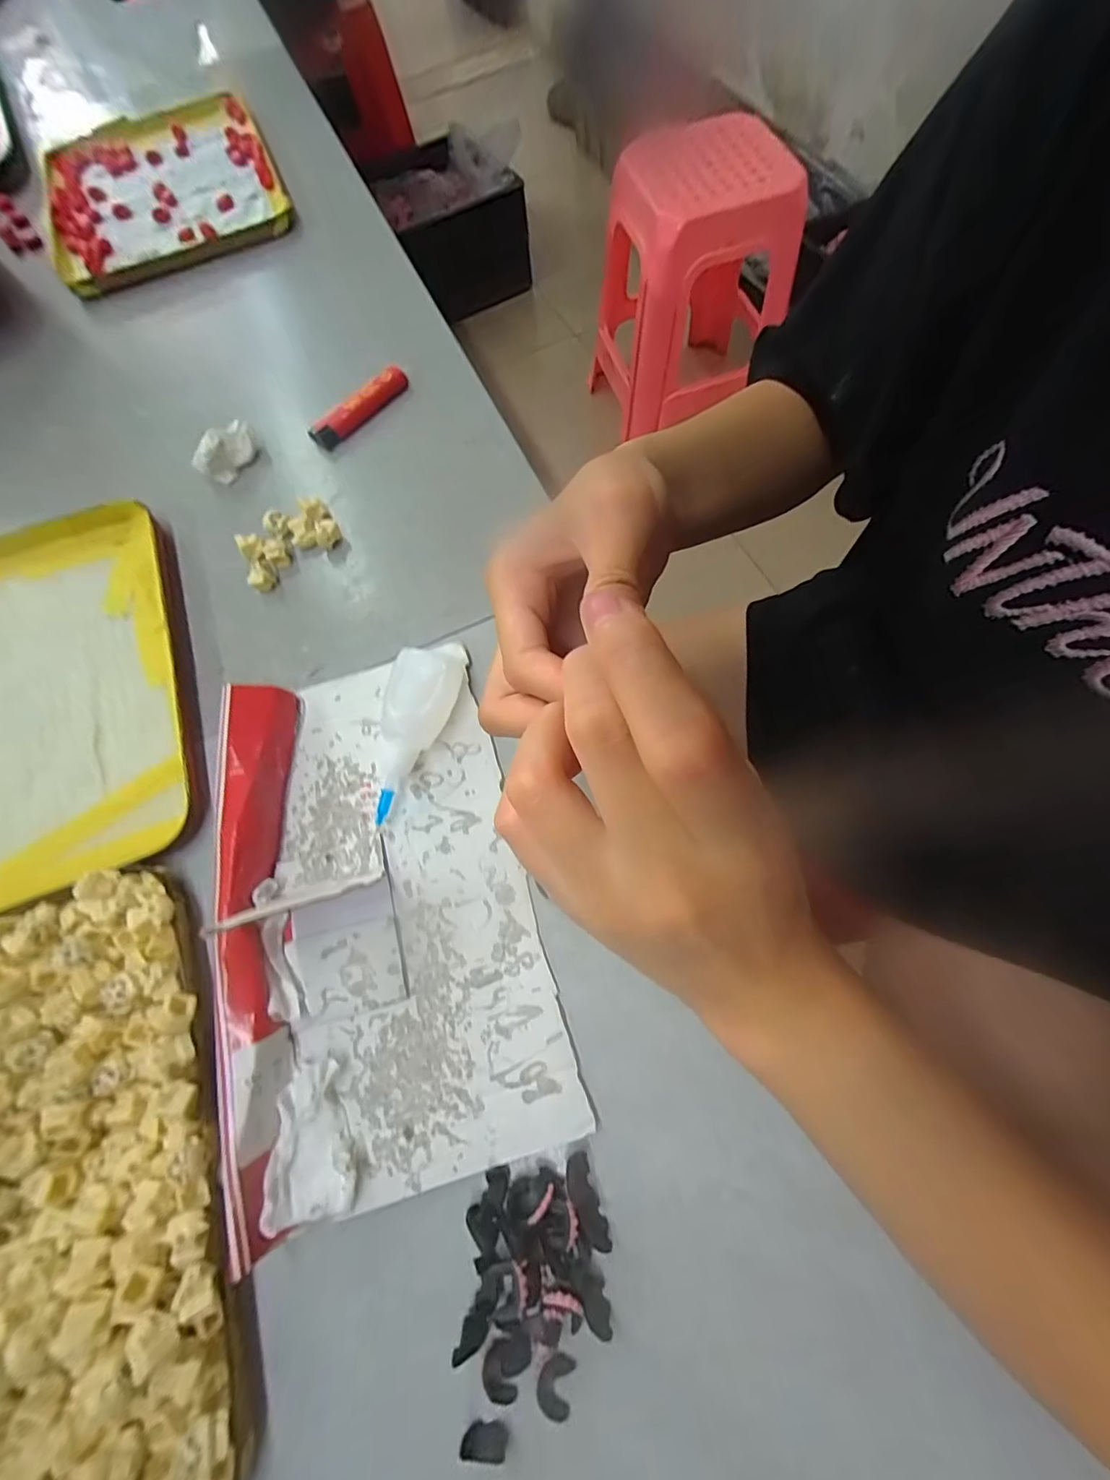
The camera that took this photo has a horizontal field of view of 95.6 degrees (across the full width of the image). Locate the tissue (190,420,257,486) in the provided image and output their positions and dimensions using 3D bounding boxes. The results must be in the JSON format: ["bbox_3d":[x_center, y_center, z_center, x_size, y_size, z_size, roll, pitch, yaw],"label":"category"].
[{"bbox_3d":[-0.222,-0.195,0.340,0.017,0.032,0.042,40,75,15],"label":"tissue"}]

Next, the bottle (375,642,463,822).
[{"bbox_3d":[-0.072,-0.004,0.257,0.032,0.025,0.087,11,70,6],"label":"bottle"}]

